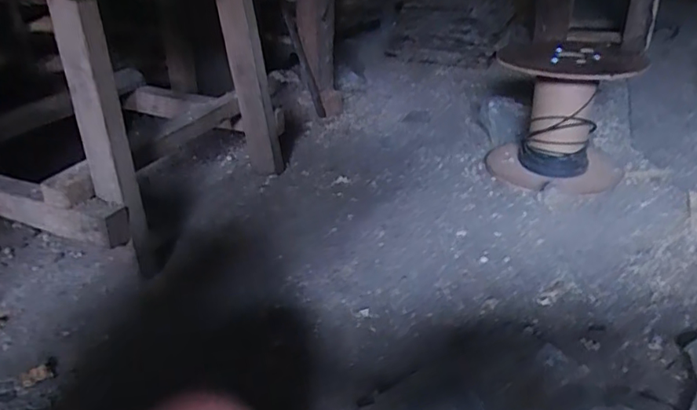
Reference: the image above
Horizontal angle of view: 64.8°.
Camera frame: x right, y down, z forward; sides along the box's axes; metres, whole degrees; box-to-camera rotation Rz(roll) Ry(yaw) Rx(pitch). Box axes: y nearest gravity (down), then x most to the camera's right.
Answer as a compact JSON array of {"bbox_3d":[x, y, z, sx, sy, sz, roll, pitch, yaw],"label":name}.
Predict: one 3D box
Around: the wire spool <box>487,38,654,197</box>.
[{"bbox_3d":[0.452,-0.185,1.175,0.278,0.258,0.250,14,34,22],"label":"wire spool"}]

